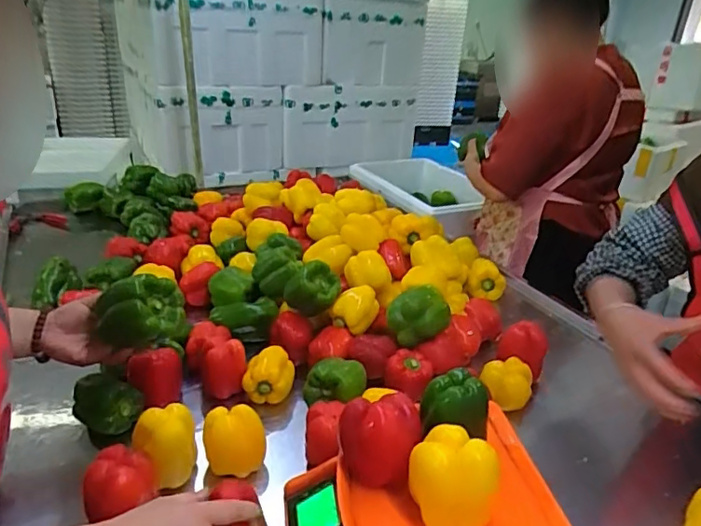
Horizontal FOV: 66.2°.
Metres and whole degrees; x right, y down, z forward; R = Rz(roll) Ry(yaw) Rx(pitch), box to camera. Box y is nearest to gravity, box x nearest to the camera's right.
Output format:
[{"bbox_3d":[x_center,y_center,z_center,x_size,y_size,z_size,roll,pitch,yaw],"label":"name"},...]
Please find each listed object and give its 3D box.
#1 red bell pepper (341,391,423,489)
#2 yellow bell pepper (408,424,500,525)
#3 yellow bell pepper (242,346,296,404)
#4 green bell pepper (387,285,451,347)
[{"bbox_3d":[0.032,0.188,0.581,0.083,0.078,0.069,5,26,3],"label":"red bell pepper"},{"bbox_3d":[0.095,0.214,0.526,0.079,0.096,0.065,7,26,6],"label":"yellow bell pepper"},{"bbox_3d":[-0.127,0.182,0.868,0.078,0.062,0.086,5,26,3],"label":"yellow bell pepper"},{"bbox_3d":[0.119,0.090,0.915,0.089,0.077,0.085,23,32,34],"label":"green bell pepper"}]

